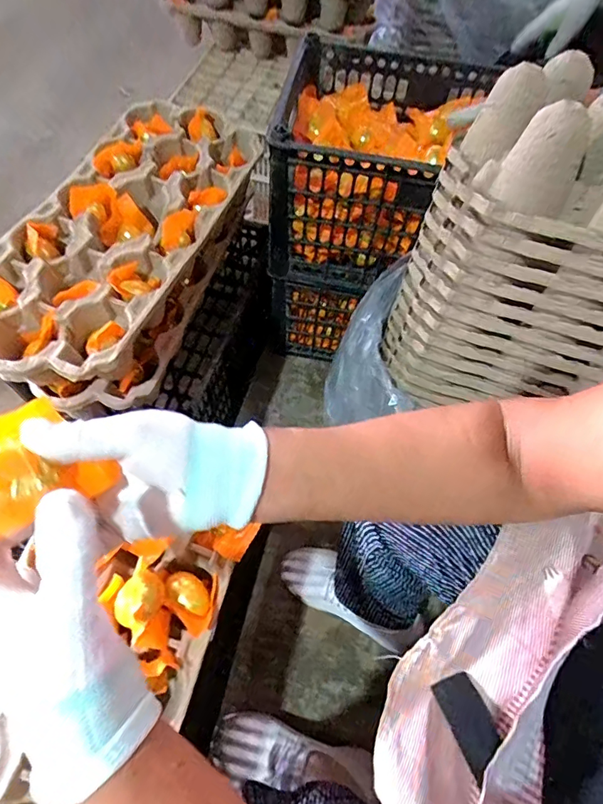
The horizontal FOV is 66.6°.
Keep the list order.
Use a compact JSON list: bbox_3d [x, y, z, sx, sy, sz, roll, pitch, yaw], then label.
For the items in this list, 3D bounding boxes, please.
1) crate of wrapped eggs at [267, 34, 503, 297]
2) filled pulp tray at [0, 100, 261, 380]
[{"bbox_3d":[0.117,-0.383,0.773,0.288,0.246,0.335,15,60,5],"label":"crate of wrapped eggs"},{"bbox_3d":[-0.228,-0.226,0.624,0.207,0.088,0.504,18,60,7],"label":"filled pulp tray"}]

